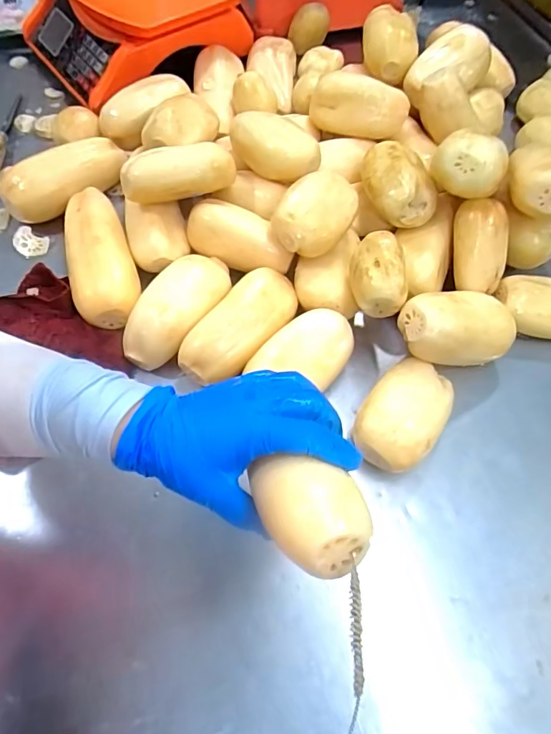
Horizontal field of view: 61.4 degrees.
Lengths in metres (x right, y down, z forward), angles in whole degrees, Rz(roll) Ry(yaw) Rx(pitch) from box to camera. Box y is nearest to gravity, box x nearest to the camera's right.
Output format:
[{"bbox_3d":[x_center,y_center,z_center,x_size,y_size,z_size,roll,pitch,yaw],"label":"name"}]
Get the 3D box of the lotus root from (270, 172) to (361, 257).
[{"bbox_3d":[0.047,-0.173,0.535,0.075,0.057,0.114,30,66,12],"label":"lotus root"}]

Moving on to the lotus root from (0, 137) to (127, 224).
[{"bbox_3d":[-0.272,-0.244,0.609,0.165,0.061,0.072,-38,71,-20],"label":"lotus root"}]

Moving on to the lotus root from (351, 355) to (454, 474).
[{"bbox_3d":[0.132,0.049,0.484,0.074,0.060,0.114,32,65,12],"label":"lotus root"}]

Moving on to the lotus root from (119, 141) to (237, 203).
[{"bbox_3d":[-0.113,-0.223,0.549,0.130,0.063,0.061,-3,64,-4],"label":"lotus root"}]

